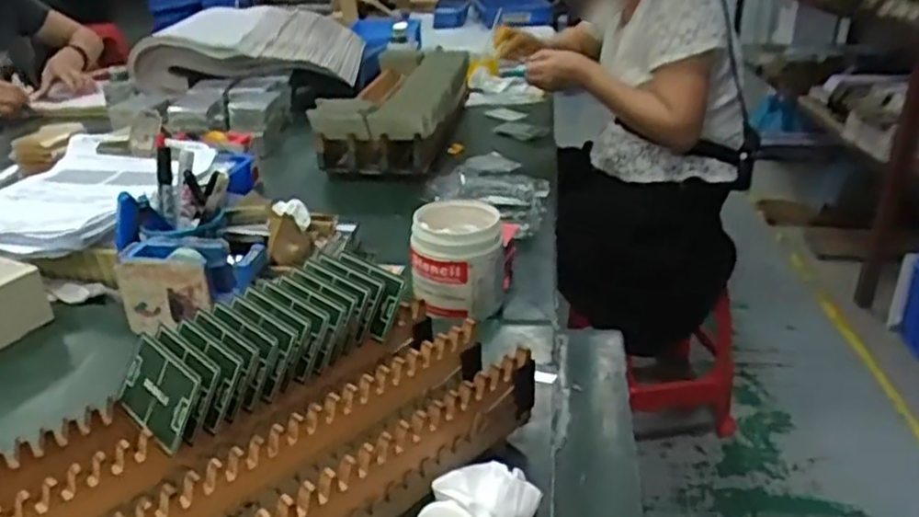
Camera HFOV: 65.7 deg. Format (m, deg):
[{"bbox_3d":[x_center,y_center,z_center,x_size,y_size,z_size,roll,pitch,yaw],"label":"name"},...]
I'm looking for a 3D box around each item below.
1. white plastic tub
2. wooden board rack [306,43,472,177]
[{"bbox_3d":[-0.001,-0.001,0.750,0.094,0.101,0.091,-2,26,1],"label":"white plastic tub"},{"bbox_3d":[-0.105,-0.275,1.270,0.192,0.114,0.442,2,26,8],"label":"wooden board rack"}]

